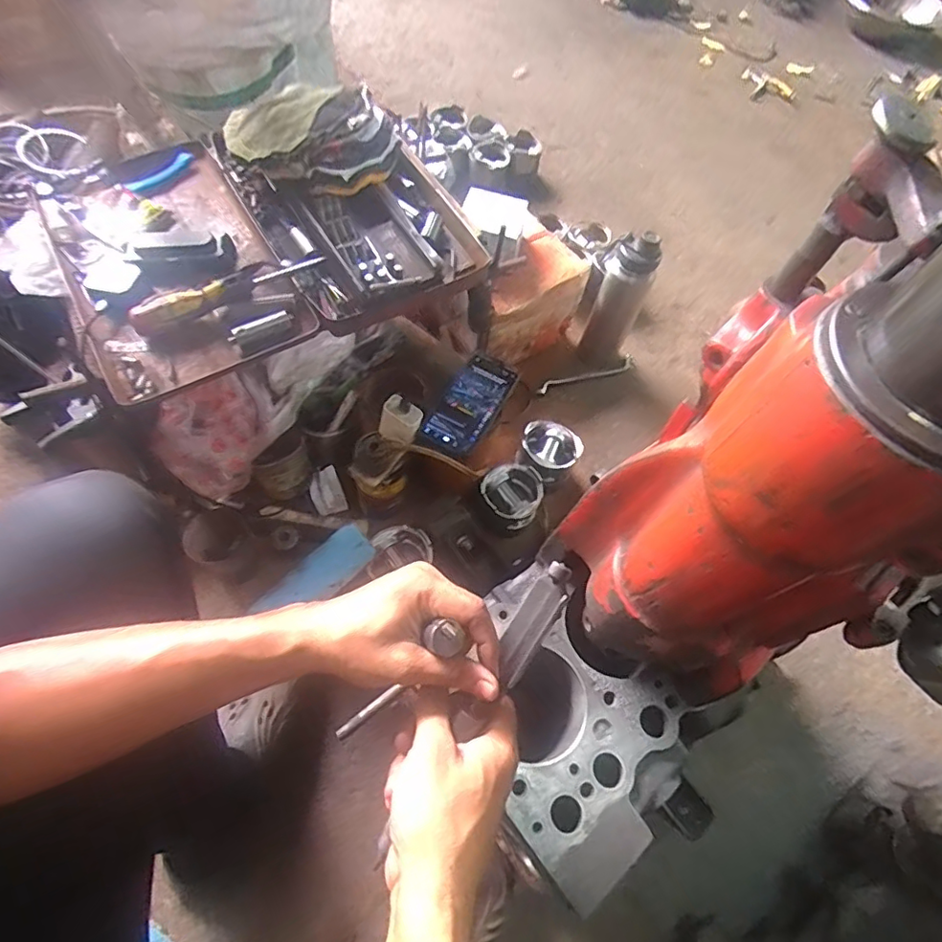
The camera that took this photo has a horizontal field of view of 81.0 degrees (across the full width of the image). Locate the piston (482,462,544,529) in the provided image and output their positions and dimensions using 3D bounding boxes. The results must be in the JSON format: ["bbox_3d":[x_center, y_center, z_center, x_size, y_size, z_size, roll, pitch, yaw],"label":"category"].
[{"bbox_3d":[0.064,0.036,0.859,0.086,0.053,0.096,18,60,3],"label":"piston"}]

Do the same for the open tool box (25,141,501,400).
[{"bbox_3d":[-0.230,-0.270,0.613,0.439,0.092,0.328,-22,65,-18],"label":"open tool box"}]

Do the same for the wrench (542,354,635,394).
[{"bbox_3d":[0.224,-0.184,1.054,0.203,0.012,0.032,-18,64,-16],"label":"wrench"}]

